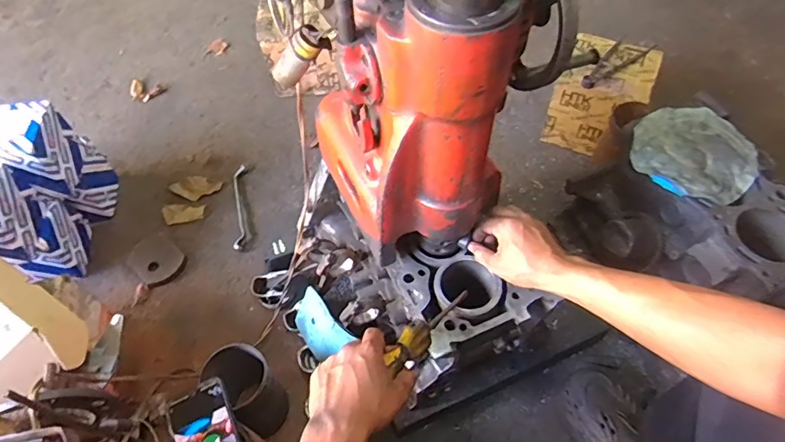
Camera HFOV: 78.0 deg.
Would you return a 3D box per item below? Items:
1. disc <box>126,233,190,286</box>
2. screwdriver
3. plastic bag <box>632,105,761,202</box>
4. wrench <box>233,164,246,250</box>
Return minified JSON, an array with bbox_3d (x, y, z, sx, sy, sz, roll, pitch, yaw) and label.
[{"bbox_3d":[-0.484,0.078,0.990,0.125,0.016,0.089,35,64,20],"label":"disc"},{"bbox_3d":[0.044,0.131,0.585,0.033,0.027,0.148,37,42,21],"label":"screwdriver"},{"bbox_3d":[0.470,-0.108,0.755,0.169,0.025,0.175,-38,63,-21],"label":"plastic bag"},{"bbox_3d":[-0.333,-0.035,1.049,0.026,0.021,0.228,-8,58,-5],"label":"wrench"}]

